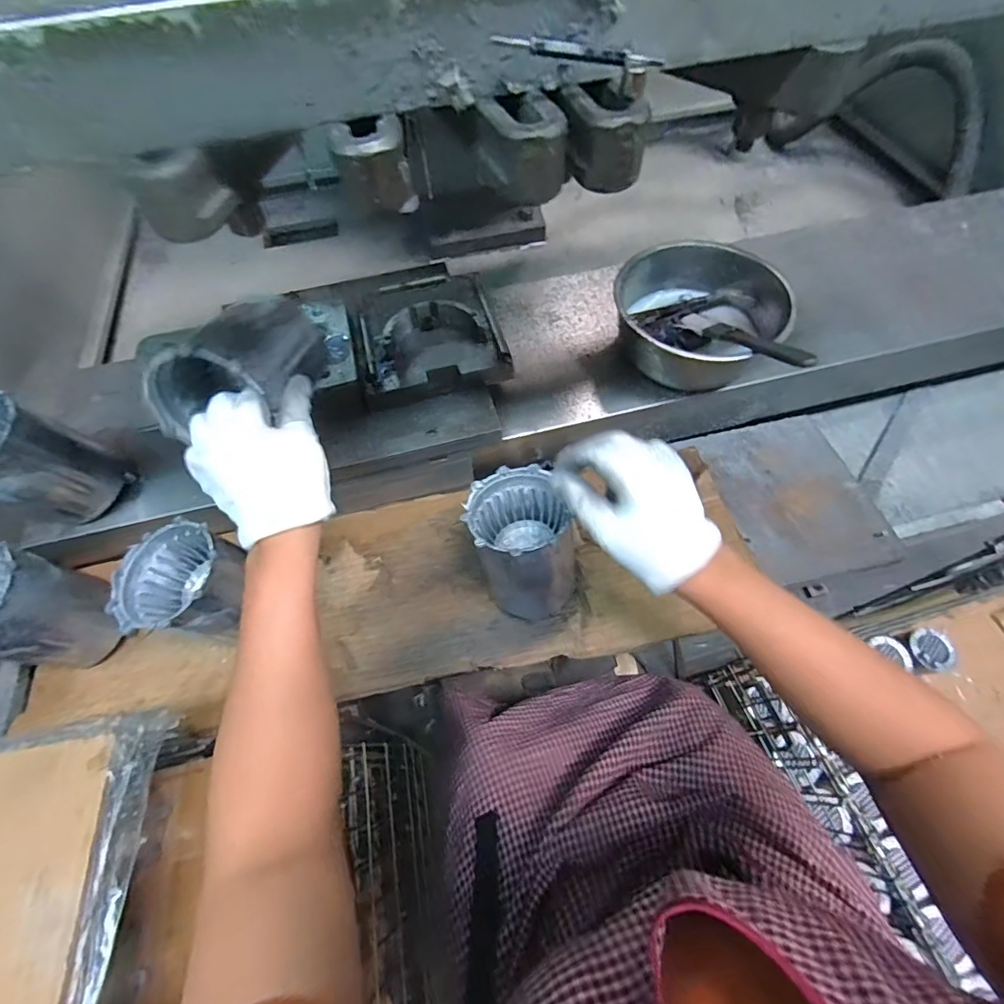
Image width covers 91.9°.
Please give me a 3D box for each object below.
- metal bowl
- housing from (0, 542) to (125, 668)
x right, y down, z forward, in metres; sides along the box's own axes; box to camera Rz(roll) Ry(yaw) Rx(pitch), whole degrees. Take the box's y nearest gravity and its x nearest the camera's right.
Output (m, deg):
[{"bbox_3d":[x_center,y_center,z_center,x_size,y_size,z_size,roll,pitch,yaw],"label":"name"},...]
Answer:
[{"bbox_3d":[0.228,-0.216,0.568,0.182,0.076,0.182,-1,62,1],"label":"metal bowl"},{"bbox_3d":[-0.443,0.104,0.454,0.109,0.103,0.093,-2,62,1],"label":"housing"}]

